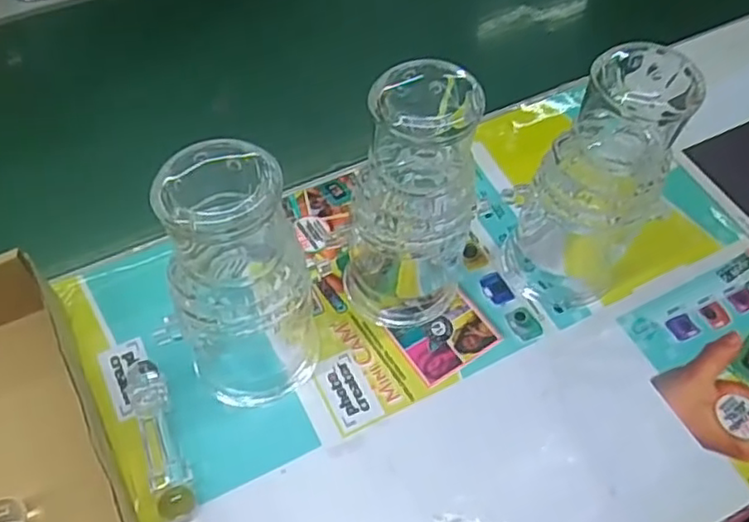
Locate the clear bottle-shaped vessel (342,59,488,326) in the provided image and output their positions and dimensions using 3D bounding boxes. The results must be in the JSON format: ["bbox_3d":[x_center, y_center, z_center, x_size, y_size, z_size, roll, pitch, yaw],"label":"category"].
[{"bbox_3d":[0.028,-0.039,0.387,0.067,0.181,0.082,17,59,8],"label":"clear bottle-shaped vessel"}]

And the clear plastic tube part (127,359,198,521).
[{"bbox_3d":[-0.123,0.102,0.382,0.022,0.022,0.095,-20,61,-14],"label":"clear plastic tube part"}]

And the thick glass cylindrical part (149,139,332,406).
[{"bbox_3d":[-0.069,0.013,0.359,0.086,0.165,0.073,-9,59,-8],"label":"thick glass cylindrical part"}]

